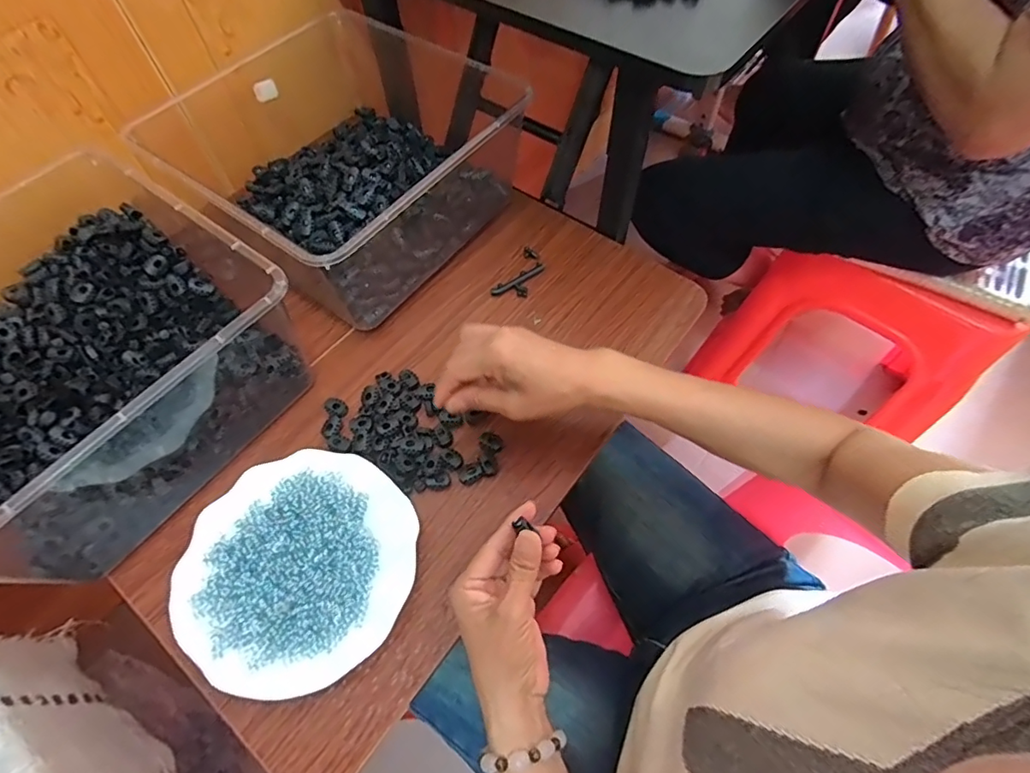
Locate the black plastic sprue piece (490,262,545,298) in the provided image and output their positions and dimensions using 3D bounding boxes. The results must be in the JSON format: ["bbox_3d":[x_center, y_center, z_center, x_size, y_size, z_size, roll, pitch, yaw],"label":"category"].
[{"bbox_3d":[0.008,-0.116,0.576,0.069,0.004,0.030,-31,66,-16],"label":"black plastic sprue piece"}]

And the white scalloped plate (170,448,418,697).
[{"bbox_3d":[-0.175,0.144,0.417,0.177,0.021,0.179,0,61,0],"label":"white scalloped plate"}]

